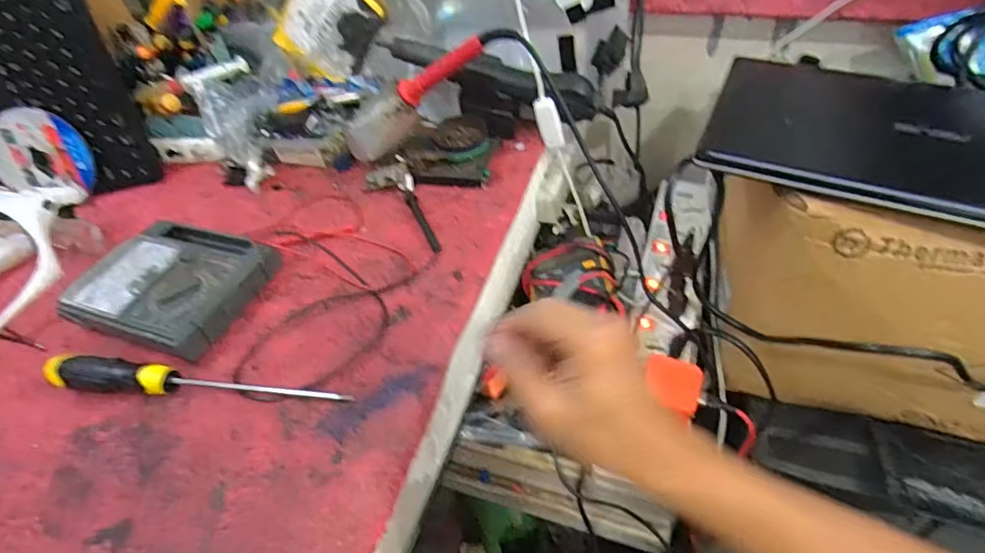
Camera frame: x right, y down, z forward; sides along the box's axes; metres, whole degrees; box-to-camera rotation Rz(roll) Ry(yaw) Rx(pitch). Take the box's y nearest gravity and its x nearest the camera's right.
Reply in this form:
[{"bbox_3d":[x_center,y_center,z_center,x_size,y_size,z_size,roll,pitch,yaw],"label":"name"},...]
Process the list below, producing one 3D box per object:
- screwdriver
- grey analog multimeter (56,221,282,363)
[{"bbox_3d":[-0.227,0.080,0.405,0.242,0.026,0.023,1,42,11],"label":"screwdriver"},{"bbox_3d":[-0.288,0.008,0.481,0.152,0.035,0.125,12,45,22],"label":"grey analog multimeter"}]

